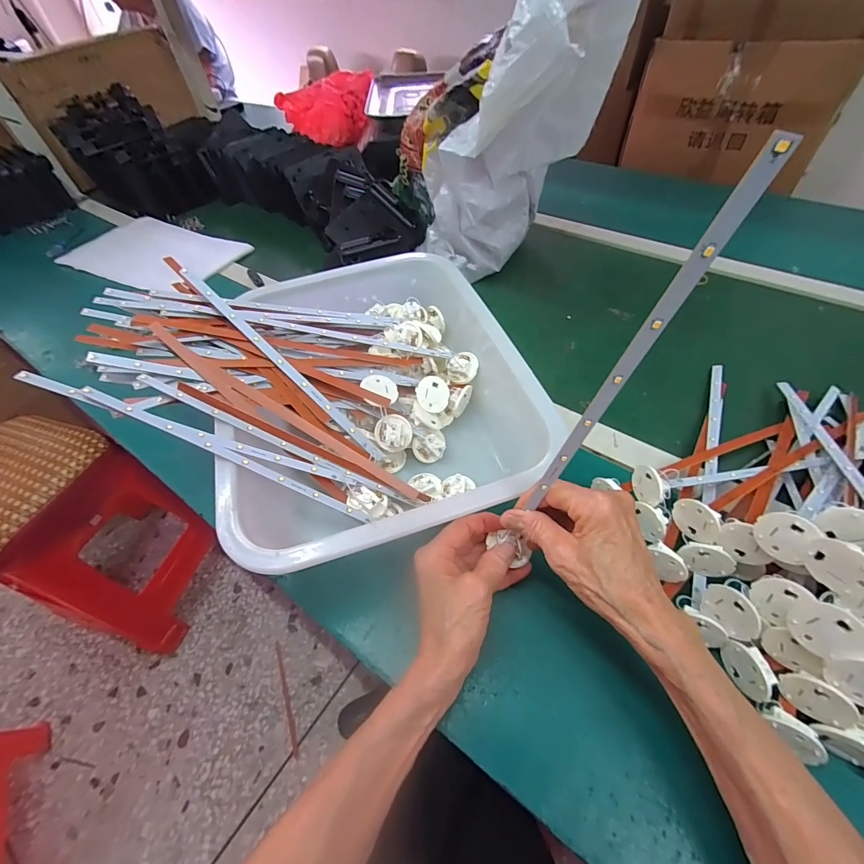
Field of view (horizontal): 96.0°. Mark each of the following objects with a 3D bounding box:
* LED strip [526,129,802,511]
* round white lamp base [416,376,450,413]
[{"bbox_3d":[0.095,-0.031,0.191,0.010,0.188,0.005,18,48,3],"label":"LED strip"},{"bbox_3d":[0.001,-0.040,0.416,0.038,0.006,0.038,2,86,-28],"label":"round white lamp base"}]

